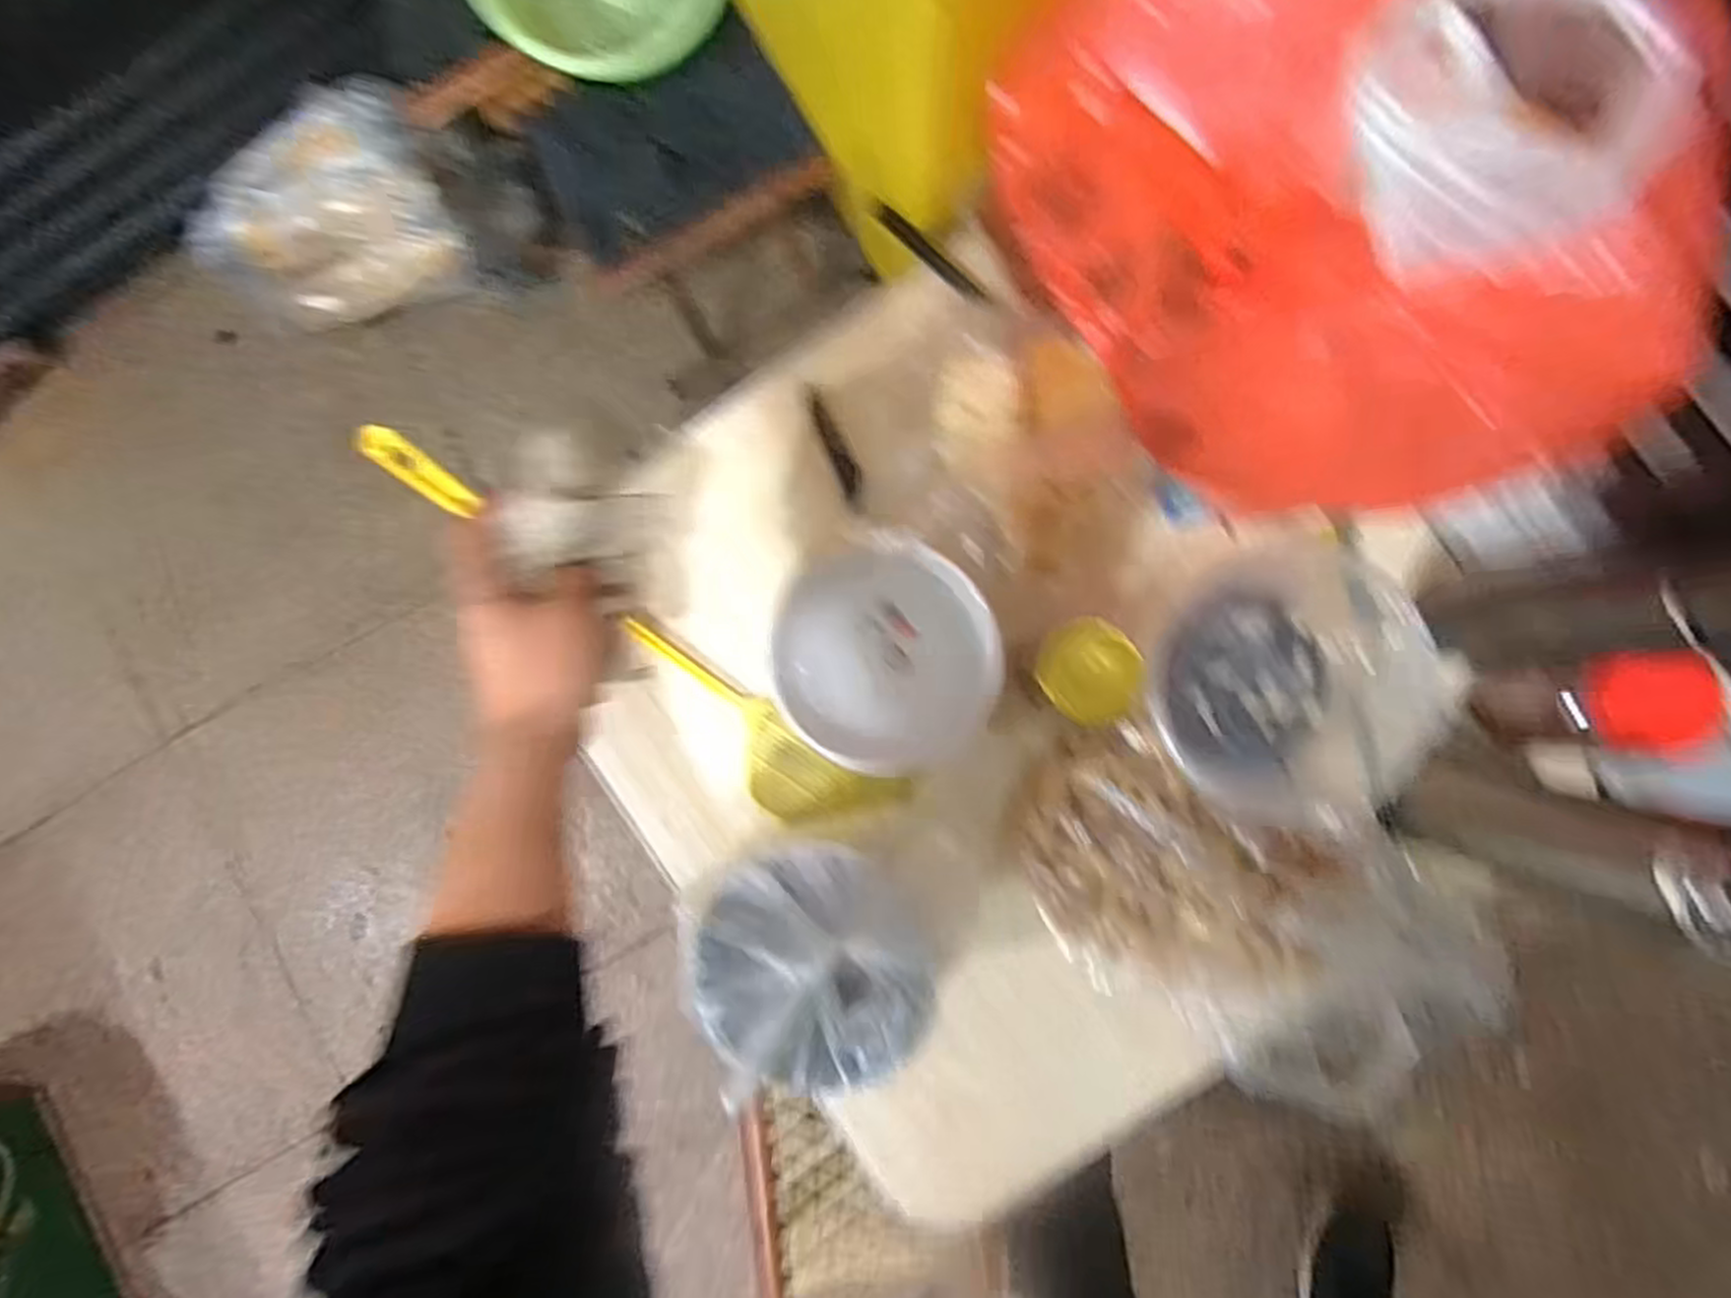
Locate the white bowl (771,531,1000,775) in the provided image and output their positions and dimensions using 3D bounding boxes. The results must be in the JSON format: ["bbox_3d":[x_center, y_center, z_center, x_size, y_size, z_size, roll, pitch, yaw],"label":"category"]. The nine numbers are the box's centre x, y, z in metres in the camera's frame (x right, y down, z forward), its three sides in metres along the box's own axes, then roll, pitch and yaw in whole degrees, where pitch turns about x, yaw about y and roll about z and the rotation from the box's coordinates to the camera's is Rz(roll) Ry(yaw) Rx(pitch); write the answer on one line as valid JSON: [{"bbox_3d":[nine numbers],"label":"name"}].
[{"bbox_3d":[0.010,0.007,0.516,0.144,0.091,0.150,0,89,4],"label":"white bowl"}]

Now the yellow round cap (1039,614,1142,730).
[{"bbox_3d":[0.133,0.013,0.461,0.058,0.014,0.055,0,89,4],"label":"yellow round cap"}]

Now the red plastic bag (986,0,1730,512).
[{"bbox_3d":[0.197,-0.195,0.364,0.128,0.228,0.278,-33,87,2],"label":"red plastic bag"}]

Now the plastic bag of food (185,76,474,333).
[{"bbox_3d":[-0.668,-0.524,0.980,0.323,0.143,0.221,-37,87,2],"label":"plastic bag of food"}]

